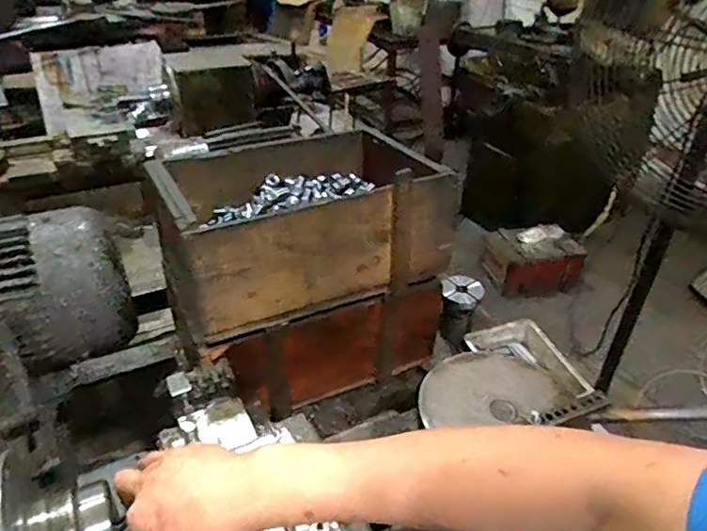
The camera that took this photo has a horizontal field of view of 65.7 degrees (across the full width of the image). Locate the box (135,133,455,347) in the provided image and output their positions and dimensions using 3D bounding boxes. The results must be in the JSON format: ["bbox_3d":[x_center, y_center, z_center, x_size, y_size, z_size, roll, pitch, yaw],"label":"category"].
[{"bbox_3d":[-0.074,-0.080,0.751,0.347,0.169,0.244,-15,37,-23],"label":"box"}]

